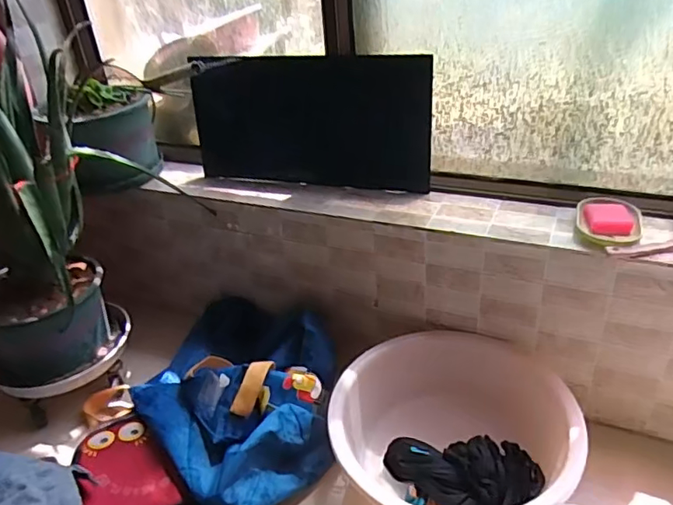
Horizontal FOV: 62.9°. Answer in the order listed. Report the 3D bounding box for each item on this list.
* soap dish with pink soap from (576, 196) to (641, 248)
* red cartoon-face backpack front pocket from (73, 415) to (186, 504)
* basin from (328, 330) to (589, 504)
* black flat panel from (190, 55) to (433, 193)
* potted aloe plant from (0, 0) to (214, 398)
[{"bbox_3d":[0.441,-0.050,0.891,0.096,0.029,0.121,9,35,21],"label":"soap dish with pink soap"},{"bbox_3d":[-0.372,0.365,0.951,0.137,0.056,0.229,-22,36,-24],"label":"red cartoon-face backpack front pocket"},{"bbox_3d":[0.186,0.306,0.907,0.378,0.154,0.327,-5,32,1],"label":"basin"},{"bbox_3d":[-0.058,-0.256,1.092,0.494,0.251,0.025,8,28,22],"label":"black flat panel"},{"bbox_3d":[-0.593,-0.104,1.078,0.340,0.661,0.397,11,36,25],"label":"potted aloe plant"}]

